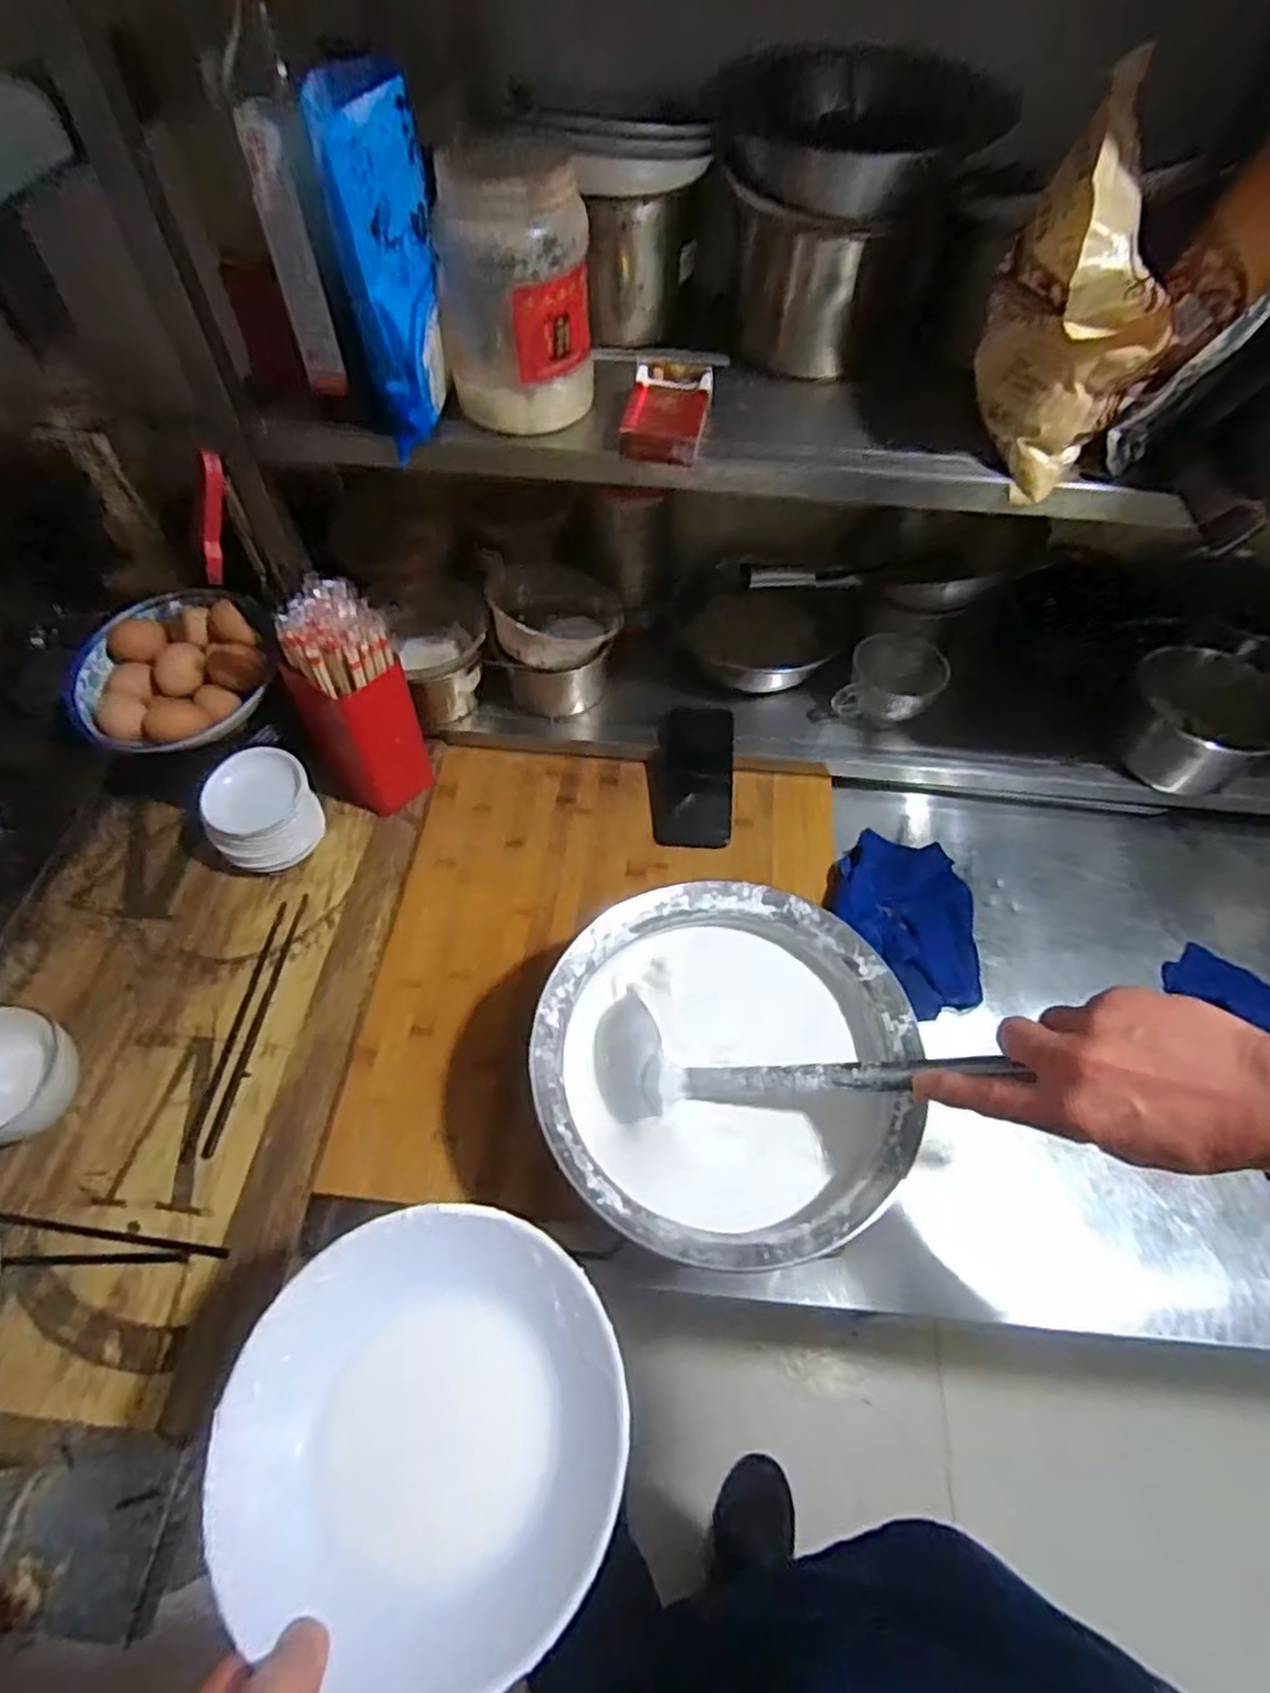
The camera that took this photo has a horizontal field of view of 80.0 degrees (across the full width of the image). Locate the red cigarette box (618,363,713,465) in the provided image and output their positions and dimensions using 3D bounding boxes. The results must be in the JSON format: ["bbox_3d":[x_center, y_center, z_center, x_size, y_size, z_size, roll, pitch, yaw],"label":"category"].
[{"bbox_3d":[0.025,-0.319,0.553,0.054,0.025,0.098,10,57,5],"label":"red cigarette box"}]

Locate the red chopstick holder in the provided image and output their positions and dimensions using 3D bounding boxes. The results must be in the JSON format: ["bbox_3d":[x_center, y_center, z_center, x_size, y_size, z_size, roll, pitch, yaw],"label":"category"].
[{"bbox_3d":[-0.261,-0.128,0.711,0.086,0.214,0.086,33,62,19],"label":"red chopstick holder"}]

